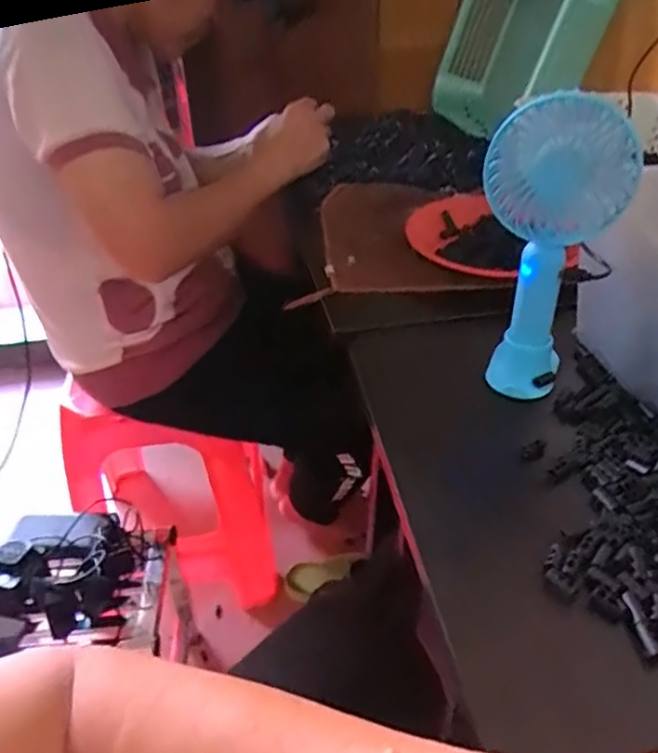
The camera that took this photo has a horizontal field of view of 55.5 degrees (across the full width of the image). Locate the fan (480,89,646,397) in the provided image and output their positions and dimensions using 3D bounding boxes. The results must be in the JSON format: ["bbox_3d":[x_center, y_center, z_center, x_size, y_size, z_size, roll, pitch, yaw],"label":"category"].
[{"bbox_3d":[0.159,-0.090,0.468,0.102,0.204,0.062,12,38,18],"label":"fan"}]

